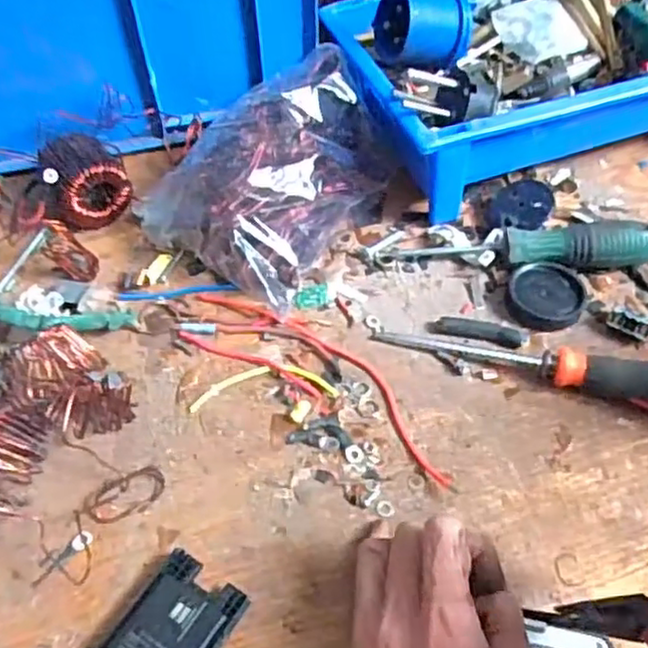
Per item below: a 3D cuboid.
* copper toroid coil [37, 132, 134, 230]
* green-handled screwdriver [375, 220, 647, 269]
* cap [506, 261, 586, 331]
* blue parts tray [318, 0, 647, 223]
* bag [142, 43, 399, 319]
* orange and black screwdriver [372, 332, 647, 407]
[{"bbox_3d":[-0.187,-0.109,0.526,0.065,0.054,0.058,-22,56,-15],"label":"copper toroid coil"},{"bbox_3d":[0.139,-0.053,0.487,0.188,0.036,0.028,1,50,3],"label":"green-handled screwdriver"},{"bbox_3d":[0.156,-0.021,0.474,0.051,0.014,0.056,-1,50,1],"label":"cap"},{"bbox_3d":[0.174,-0.223,0.555,0.305,0.089,0.210,-17,55,-12],"label":"blue parts tray"},{"bbox_3d":[-0.030,-0.116,0.511,0.140,0.075,0.193,32,60,22],"label":"bag"},{"bbox_3d":[0.144,0.024,0.430,0.208,0.038,0.026,12,51,12],"label":"orange and black screwdriver"}]

